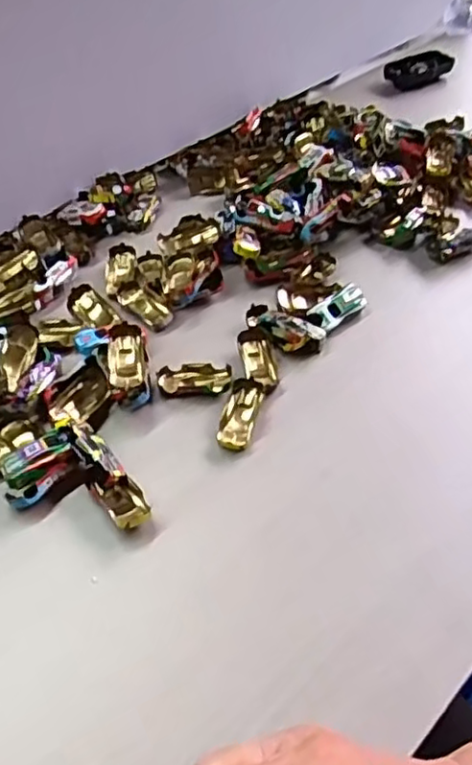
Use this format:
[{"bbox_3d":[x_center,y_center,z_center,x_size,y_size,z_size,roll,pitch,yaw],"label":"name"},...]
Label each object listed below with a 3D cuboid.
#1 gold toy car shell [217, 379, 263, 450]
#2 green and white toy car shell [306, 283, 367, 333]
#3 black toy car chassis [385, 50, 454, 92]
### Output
[{"bbox_3d":[0.003,0.026,0.536,0.026,0.017,0.066,10,48,8],"label":"gold toy car shell"},{"bbox_3d":[0.096,-0.070,0.622,0.064,0.023,0.026,-32,55,-26],"label":"green and white toy car shell"},{"bbox_3d":[0.274,-0.458,0.970,0.098,0.035,0.059,-27,53,-23],"label":"black toy car chassis"}]

